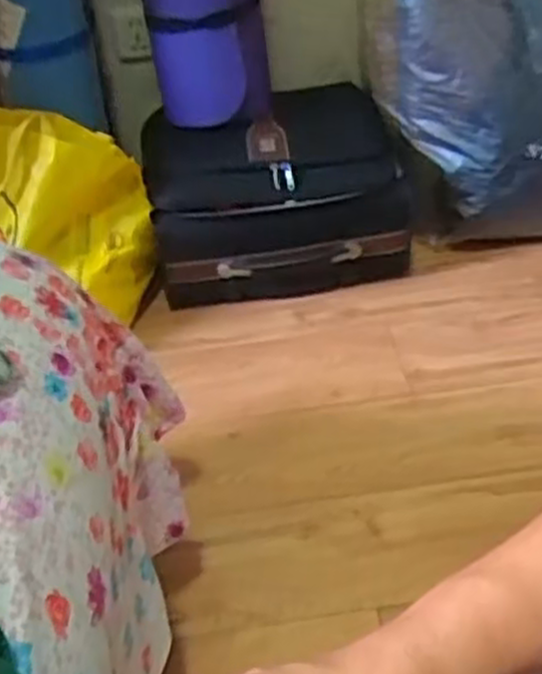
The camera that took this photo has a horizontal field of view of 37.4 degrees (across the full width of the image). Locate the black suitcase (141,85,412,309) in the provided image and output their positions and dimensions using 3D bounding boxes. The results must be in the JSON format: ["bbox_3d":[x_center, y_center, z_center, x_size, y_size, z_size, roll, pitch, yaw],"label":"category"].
[{"bbox_3d":[0.004,-0.279,1.468,0.448,0.259,0.375,-5,38,-2],"label":"black suitcase"}]

